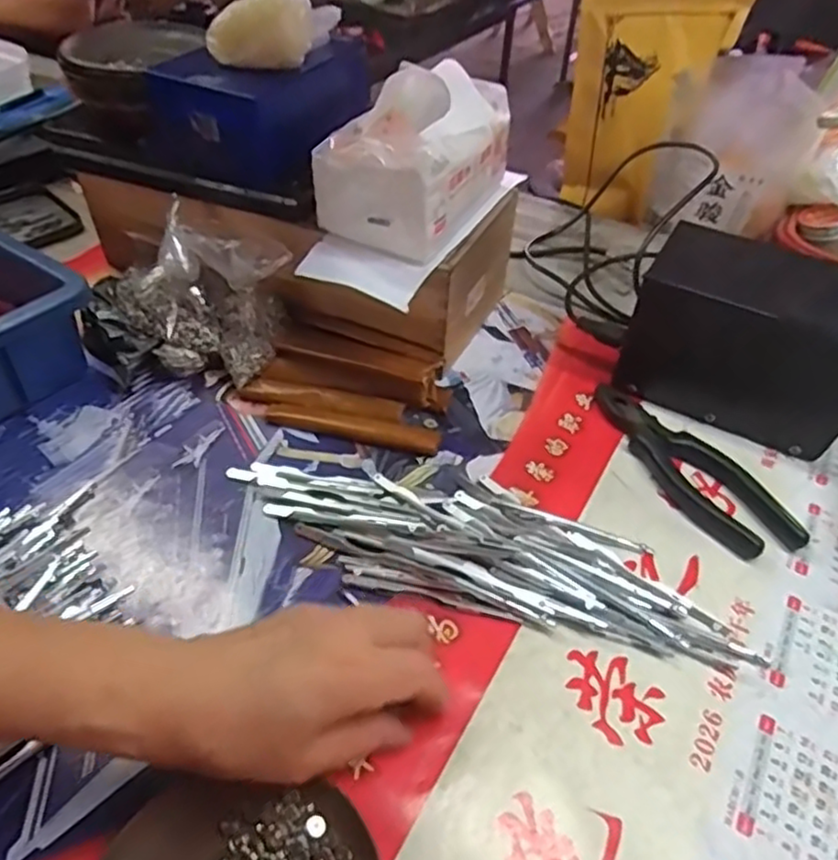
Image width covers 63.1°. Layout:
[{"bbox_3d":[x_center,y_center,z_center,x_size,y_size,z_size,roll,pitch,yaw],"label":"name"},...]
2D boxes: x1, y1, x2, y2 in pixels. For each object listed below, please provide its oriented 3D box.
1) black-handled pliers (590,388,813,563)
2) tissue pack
[{"bbox_3d":[0.183,0.021,0.467,0.046,0.019,0.165,-17,48,-22],"label":"black-handled pliers"},{"bbox_3d":[-0.002,-0.196,0.469,0.087,0.100,0.127,22,48,18],"label":"tissue pack"}]

